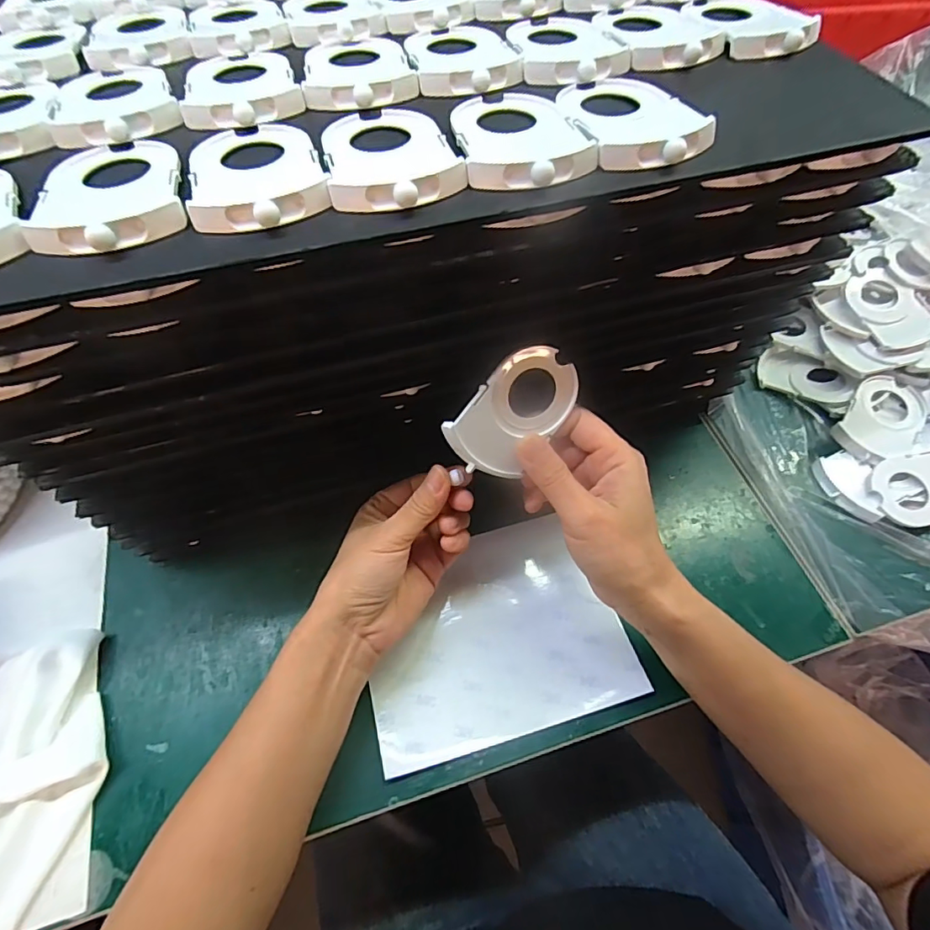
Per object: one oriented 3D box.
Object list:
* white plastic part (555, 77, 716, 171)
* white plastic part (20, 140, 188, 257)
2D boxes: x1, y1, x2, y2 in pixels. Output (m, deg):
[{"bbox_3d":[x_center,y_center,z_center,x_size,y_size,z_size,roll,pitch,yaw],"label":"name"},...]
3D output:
[{"bbox_3d":[0.079,-0.170,0.242,0.059,0.008,0.081,-17,61,-9],"label":"white plastic part"},{"bbox_3d":[-0.154,-0.121,0.218,0.059,0.011,0.085,-18,61,-10],"label":"white plastic part"}]

